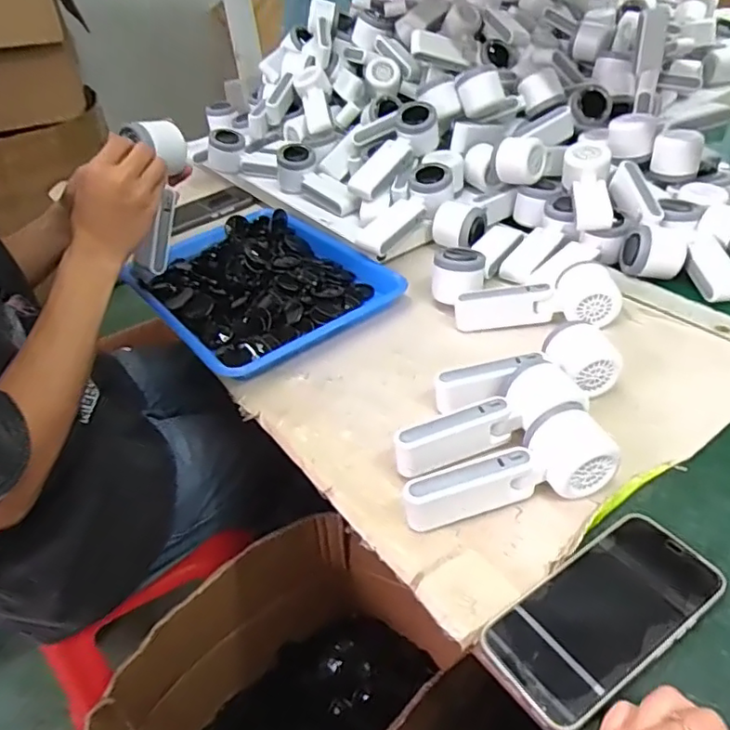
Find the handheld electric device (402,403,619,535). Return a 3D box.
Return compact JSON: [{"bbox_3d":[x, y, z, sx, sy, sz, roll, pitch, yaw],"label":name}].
[{"bbox_3d":[0.107,0.083,0.462,0.161,0.050,0.061,-16,39,-10],"label":"handheld electric device"}]

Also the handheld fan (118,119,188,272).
[{"bbox_3d":[-0.241,-0.191,0.684,0.048,0.166,0.065,23,23,33],"label":"handheld fan"}]

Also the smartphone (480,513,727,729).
[{"bbox_3d":[0.158,0.163,0.392,0.159,0.012,0.077,-27,42,-23],"label":"smartphone"}]

